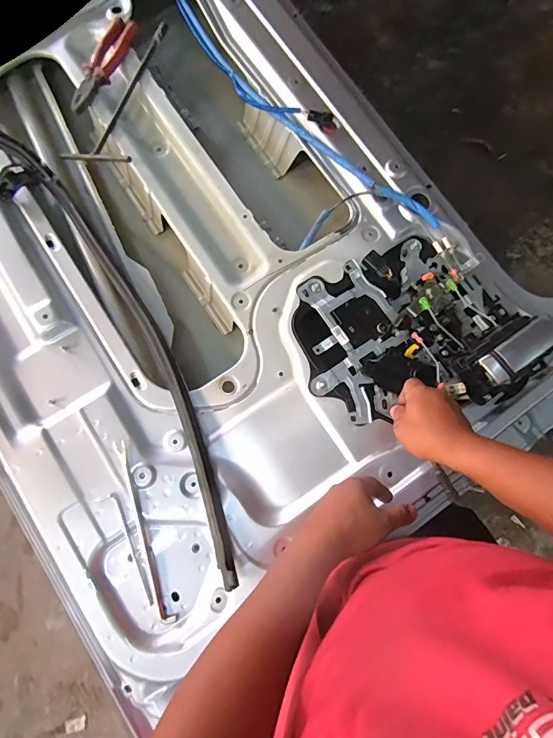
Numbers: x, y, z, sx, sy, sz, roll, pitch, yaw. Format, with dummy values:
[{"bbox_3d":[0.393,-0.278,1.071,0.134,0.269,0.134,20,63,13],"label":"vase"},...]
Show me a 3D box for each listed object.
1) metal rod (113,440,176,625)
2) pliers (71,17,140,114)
[{"bbox_3d":[-0.187,0.224,0.551,0.019,0.021,0.250,-19,78,-3],"label":"metal rod"},{"bbox_3d":[-0.308,-0.540,0.696,0.060,0.020,0.202,20,80,2],"label":"pliers"}]

